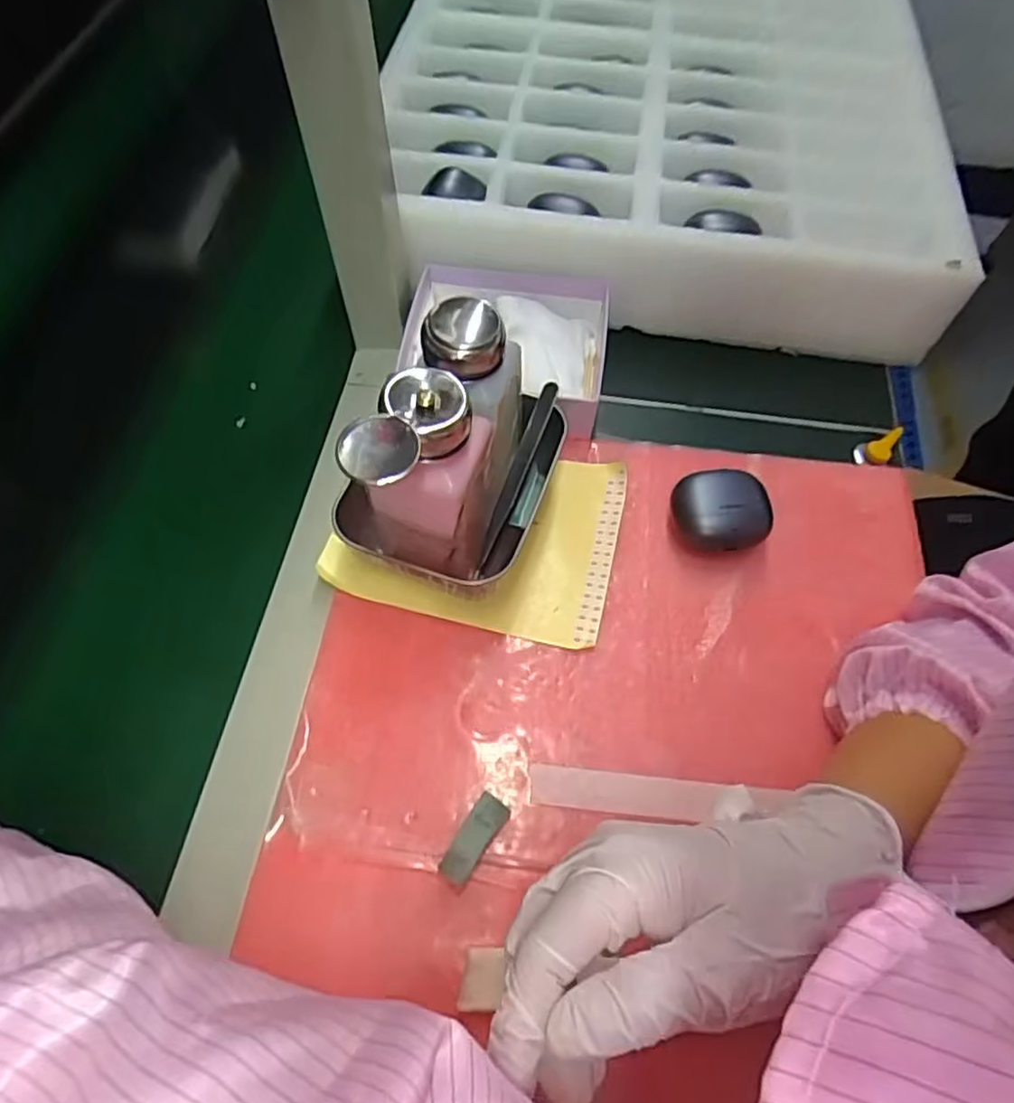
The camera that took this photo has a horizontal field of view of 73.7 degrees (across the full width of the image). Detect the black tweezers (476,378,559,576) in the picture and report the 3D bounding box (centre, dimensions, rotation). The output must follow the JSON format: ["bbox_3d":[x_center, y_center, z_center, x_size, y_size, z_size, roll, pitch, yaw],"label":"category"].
[{"bbox_3d":[0.005,-0.044,0.398,0.010,0.017,0.117,21,86,9],"label":"black tweezers"}]

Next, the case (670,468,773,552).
[{"bbox_3d":[0.128,-0.023,0.408,0.050,0.033,0.048,-7,61,-7],"label":"case"}]

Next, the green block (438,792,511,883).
[{"bbox_3d":[-0.015,0.136,0.321,0.016,0.014,0.041,29,63,13],"label":"green block"}]

